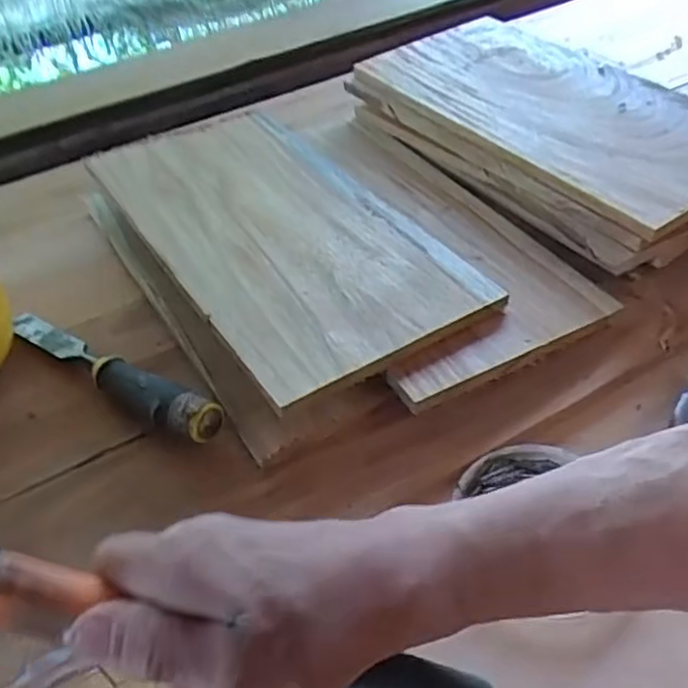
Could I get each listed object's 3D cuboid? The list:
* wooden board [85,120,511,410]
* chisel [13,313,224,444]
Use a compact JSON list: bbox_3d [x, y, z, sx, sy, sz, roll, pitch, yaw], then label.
[{"bbox_3d":[-0.072,-0.114,0.630,0.204,0.021,0.412,-28,51,-21],"label":"wooden board"},{"bbox_3d":[-0.196,0.013,0.555,0.252,0.041,0.032,28,54,26],"label":"chisel"}]

